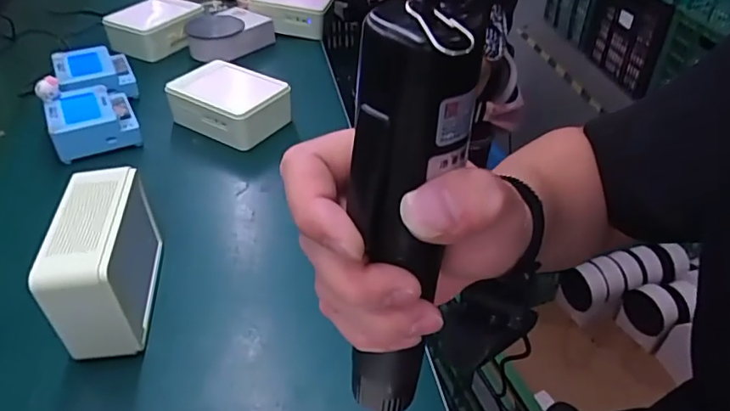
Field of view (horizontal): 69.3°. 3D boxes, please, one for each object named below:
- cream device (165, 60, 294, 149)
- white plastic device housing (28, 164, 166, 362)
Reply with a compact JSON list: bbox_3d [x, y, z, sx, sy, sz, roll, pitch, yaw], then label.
[{"bbox_3d":[-0.181,-0.136,0.724,0.133,0.072,0.103,24,46,26],"label":"cream device"},{"bbox_3d":[-0.224,0.052,0.464,0.062,0.112,0.140,-5,41,-6],"label":"white plastic device housing"}]

